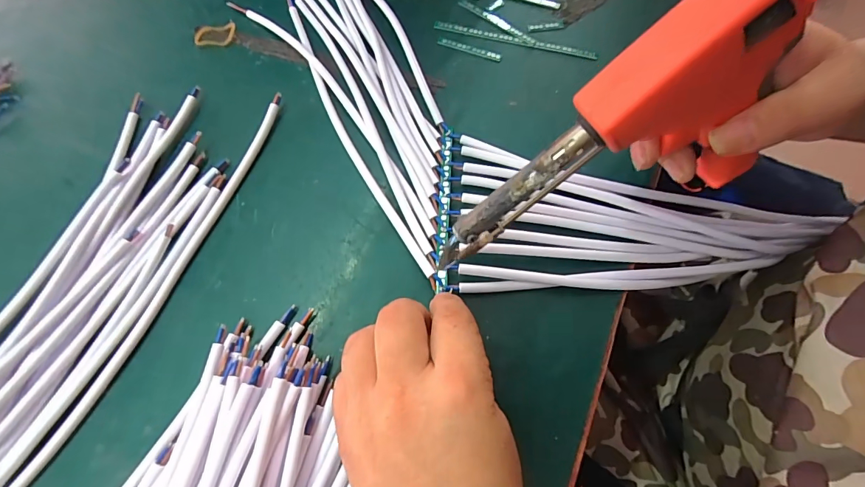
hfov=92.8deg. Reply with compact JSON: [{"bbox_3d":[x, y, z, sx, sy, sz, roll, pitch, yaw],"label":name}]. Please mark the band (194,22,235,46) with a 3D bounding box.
[{"bbox_3d":[-0.187,-0.180,0.353,0.034,0.005,0.024,0,66,3],"label":"band"}]

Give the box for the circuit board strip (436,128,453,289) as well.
[{"bbox_3d":[0.008,-0.028,0.274,0.008,0.005,0.124,2,65,3],"label":"circuit board strip"}]

